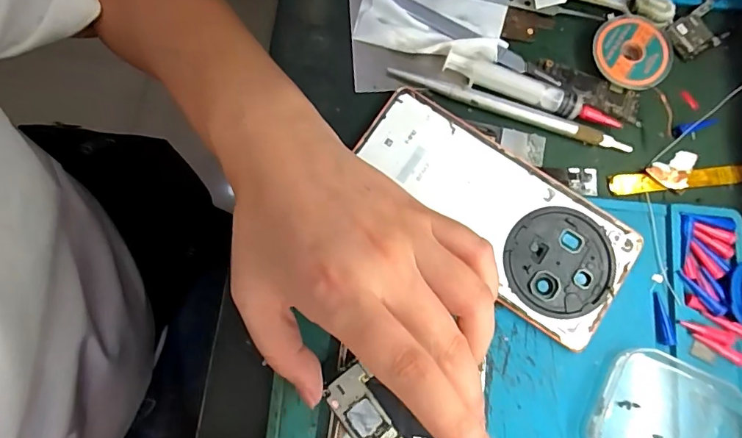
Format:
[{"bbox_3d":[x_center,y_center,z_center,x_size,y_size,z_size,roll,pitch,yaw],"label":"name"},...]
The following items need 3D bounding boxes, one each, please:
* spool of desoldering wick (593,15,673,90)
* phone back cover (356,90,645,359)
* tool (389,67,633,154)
[{"bbox_3d":[0.152,-0.096,0.266,0.040,0.009,0.044,0,79,-1],"label":"spool of desoldering wick"},{"bbox_3d":[0.064,-0.004,0.252,0.159,0.006,0.073,34,81,6],"label":"phone back cover"},{"bbox_3d":[0.079,-0.063,0.264,0.141,0.010,0.009,18,79,3],"label":"tool"}]

